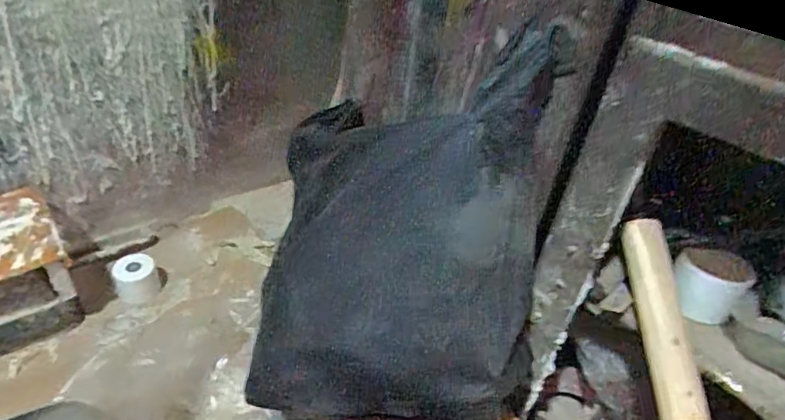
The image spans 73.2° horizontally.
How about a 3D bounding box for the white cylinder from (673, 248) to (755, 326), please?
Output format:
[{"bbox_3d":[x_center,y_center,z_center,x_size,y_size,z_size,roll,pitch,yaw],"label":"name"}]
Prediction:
[{"bbox_3d":[0.305,0.072,0.513,0.065,0.050,0.058,31,39,31],"label":"white cylinder"}]

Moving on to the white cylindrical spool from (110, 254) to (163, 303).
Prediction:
[{"bbox_3d":[-0.411,0.110,0.851,0.066,0.052,0.052,-15,40,-30],"label":"white cylindrical spool"}]

